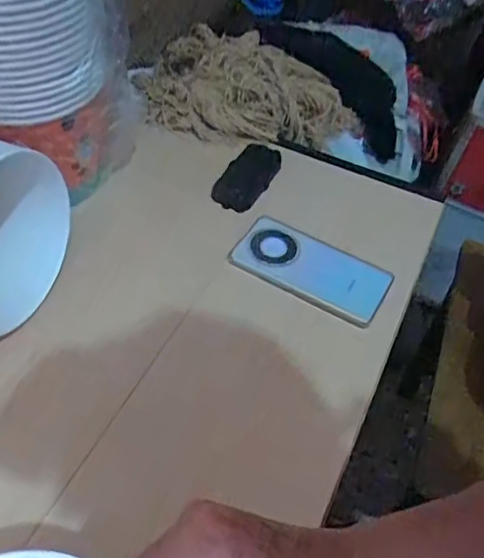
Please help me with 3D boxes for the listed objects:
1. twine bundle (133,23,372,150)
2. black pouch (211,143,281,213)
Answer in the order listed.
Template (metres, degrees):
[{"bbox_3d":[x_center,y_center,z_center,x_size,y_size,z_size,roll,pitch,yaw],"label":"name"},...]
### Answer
[{"bbox_3d":[0.003,-0.250,0.779,0.308,0.094,0.169,12,52,6],"label":"twine bundle"},{"bbox_3d":[0.010,-0.133,0.694,0.055,0.021,0.114,18,53,10],"label":"black pouch"}]

